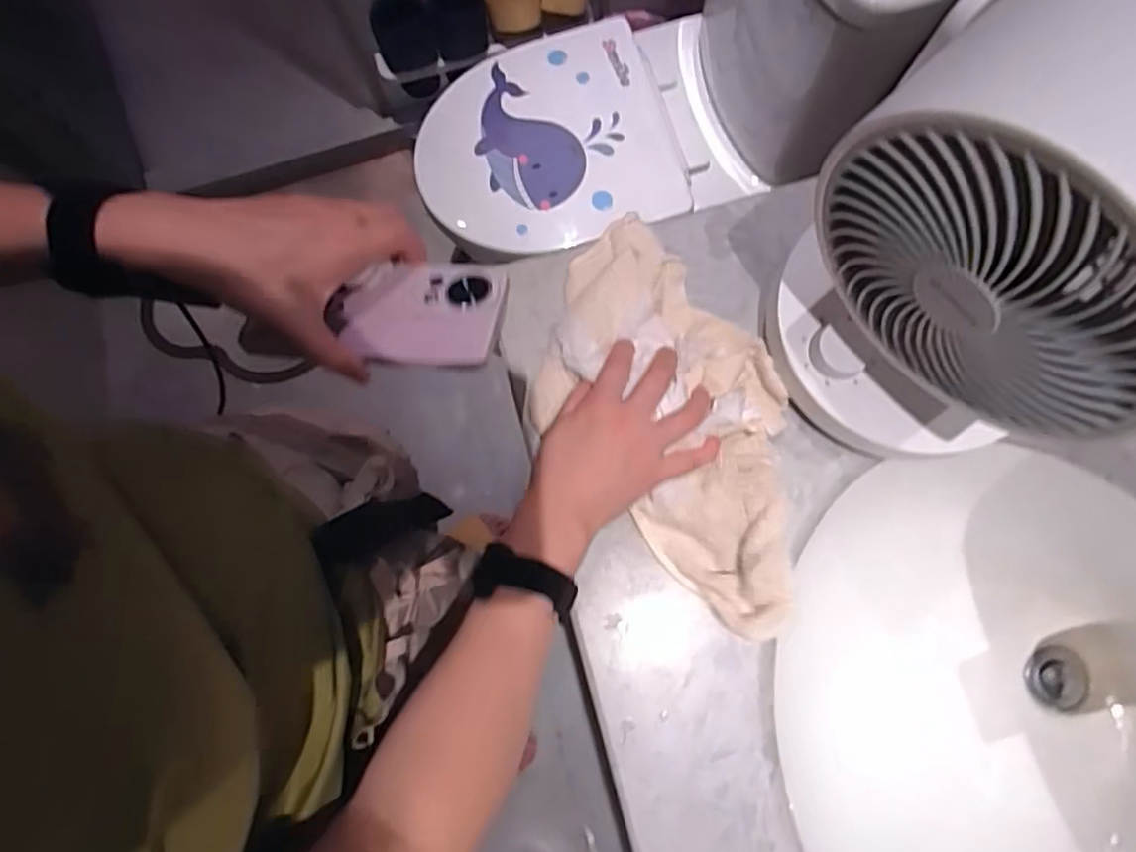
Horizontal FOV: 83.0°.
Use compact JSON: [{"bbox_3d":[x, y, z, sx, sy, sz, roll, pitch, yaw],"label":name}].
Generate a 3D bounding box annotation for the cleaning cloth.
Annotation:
[{"bbox_3d":[0.078,0.001,0.479,0.170,0.044,0.324,-20,77,-3],"label":"cleaning cloth"}]

